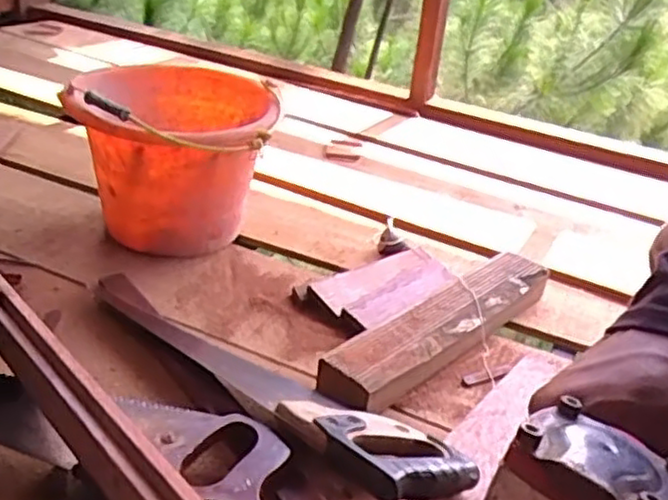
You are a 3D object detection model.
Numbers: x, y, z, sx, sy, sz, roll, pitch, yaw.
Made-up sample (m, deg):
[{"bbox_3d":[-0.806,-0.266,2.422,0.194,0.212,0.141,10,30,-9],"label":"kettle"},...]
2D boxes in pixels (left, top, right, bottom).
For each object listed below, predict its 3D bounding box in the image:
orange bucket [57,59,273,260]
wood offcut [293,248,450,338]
[{"bbox_3d":[-0.208,-0.118,0.944,0.237,0.201,0.264,7,28,-2],"label":"orange bucket"},{"bbox_3d":[0.063,0.050,0.891,0.197,0.026,0.113,-17,37,-38],"label":"wood offcut"}]

